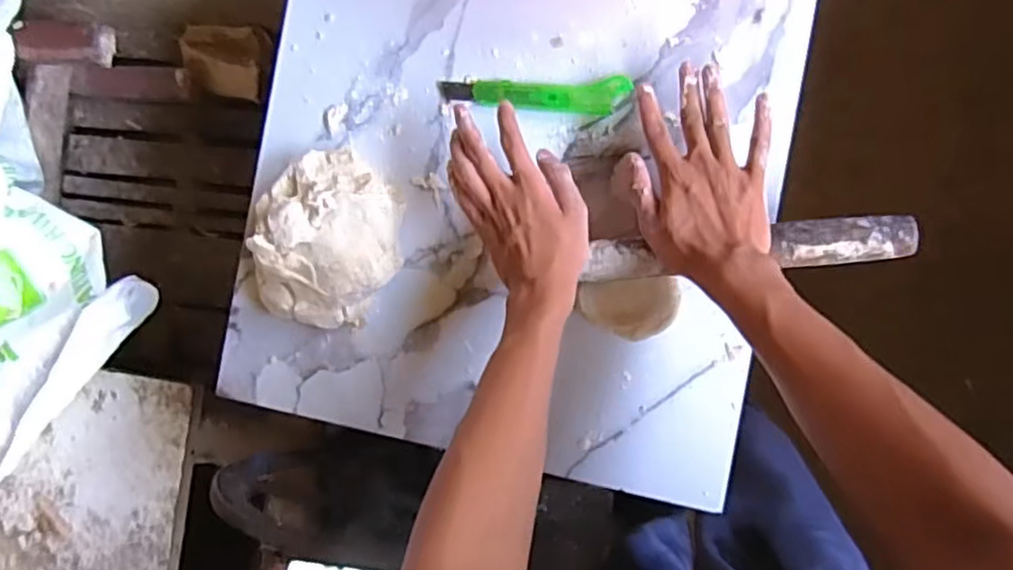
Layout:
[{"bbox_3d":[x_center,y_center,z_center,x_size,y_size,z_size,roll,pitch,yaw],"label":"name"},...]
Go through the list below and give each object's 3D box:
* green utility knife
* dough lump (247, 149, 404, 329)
[{"bbox_3d":[0.024,-0.173,0.618,0.173,0.008,0.031,3,86,9],"label":"green utility knife"},{"bbox_3d":[-0.164,-0.043,0.617,0.121,0.070,0.156,11,87,9],"label":"dough lump"}]

